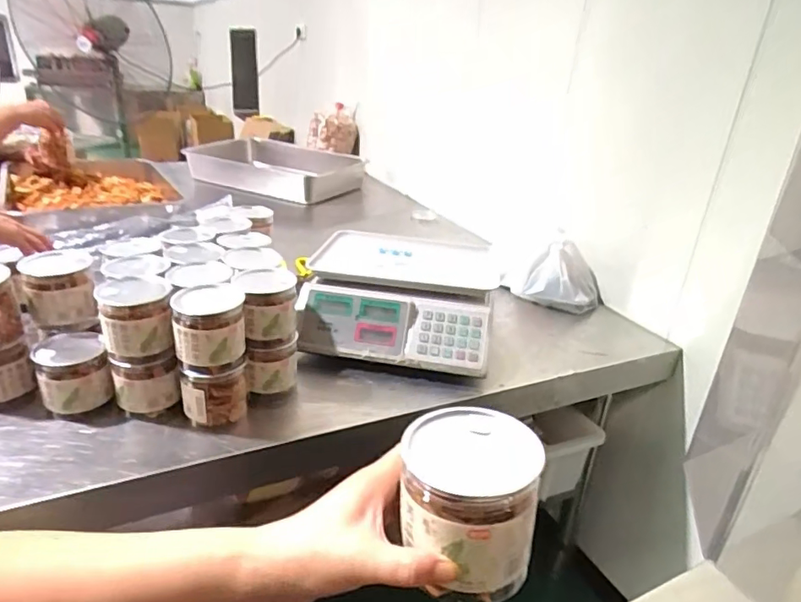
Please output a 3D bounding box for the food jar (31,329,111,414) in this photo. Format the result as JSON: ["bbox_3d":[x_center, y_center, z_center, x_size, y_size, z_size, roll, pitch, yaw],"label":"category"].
[{"bbox_3d":[-0.436,0.091,0.719,0.083,0.084,0.085,-10,29,-29],"label":"food jar"}]

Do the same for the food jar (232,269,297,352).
[{"bbox_3d":[-0.189,0.013,0.766,0.076,0.090,0.083,4,25,-2],"label":"food jar"}]

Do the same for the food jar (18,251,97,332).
[{"bbox_3d":[-0.479,-0.014,0.760,0.087,0.097,0.096,-12,30,-32],"label":"food jar"}]

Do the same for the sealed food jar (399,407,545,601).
[{"bbox_3d":[0.042,0.124,0.346,0.082,0.076,0.092,7,25,5],"label":"sealed food jar"}]

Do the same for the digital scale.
[{"bbox_3d":[-0.002,-0.003,0.989,0.324,0.134,0.332,7,25,4],"label":"digital scale"}]

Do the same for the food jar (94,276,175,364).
[{"bbox_3d":[-0.343,0.026,0.702,0.085,0.086,0.087,-4,27,-19],"label":"food jar"}]

